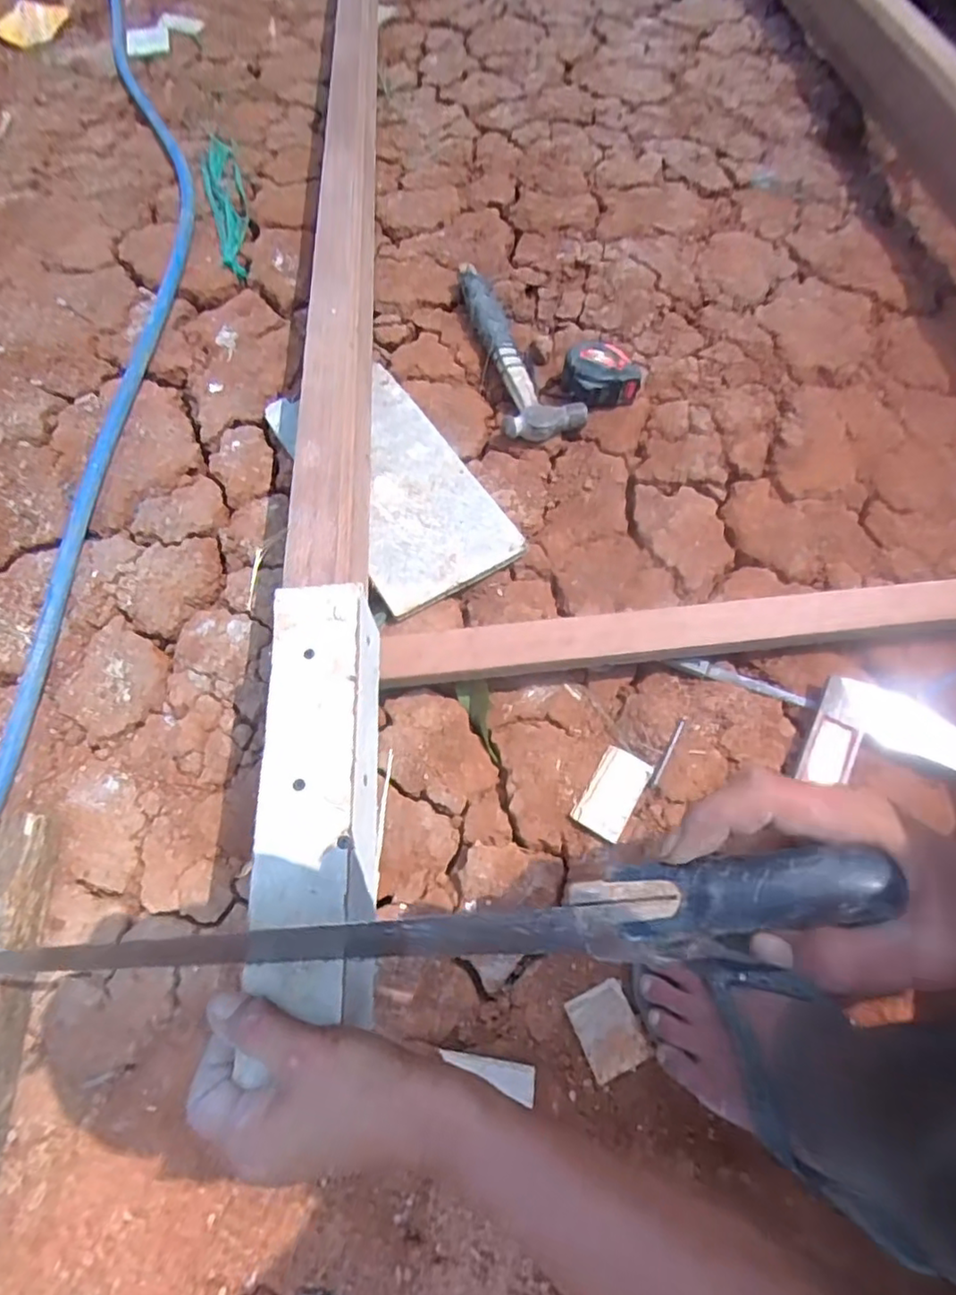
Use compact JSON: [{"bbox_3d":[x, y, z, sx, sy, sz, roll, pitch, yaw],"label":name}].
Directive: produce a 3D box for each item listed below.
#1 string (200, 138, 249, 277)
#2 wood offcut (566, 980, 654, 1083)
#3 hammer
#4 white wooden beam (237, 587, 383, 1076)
[{"bbox_3d":[-0.347,-0.622,0.869,0.049,0.008,0.303,-15,67,-9],"label":"string"},{"bbox_3d":[0.100,0.297,0.488,0.047,0.013,0.059,-20,68,-11],"label":"wood offcut"},{"bbox_3d":[0.054,-0.374,0.768,0.105,0.028,0.282,-11,67,-7],"label":"hammer"},{"bbox_3d":[-0.104,0.086,0.423,0.072,0.060,0.274,-4,65,-4],"label":"white wooden beam"}]

